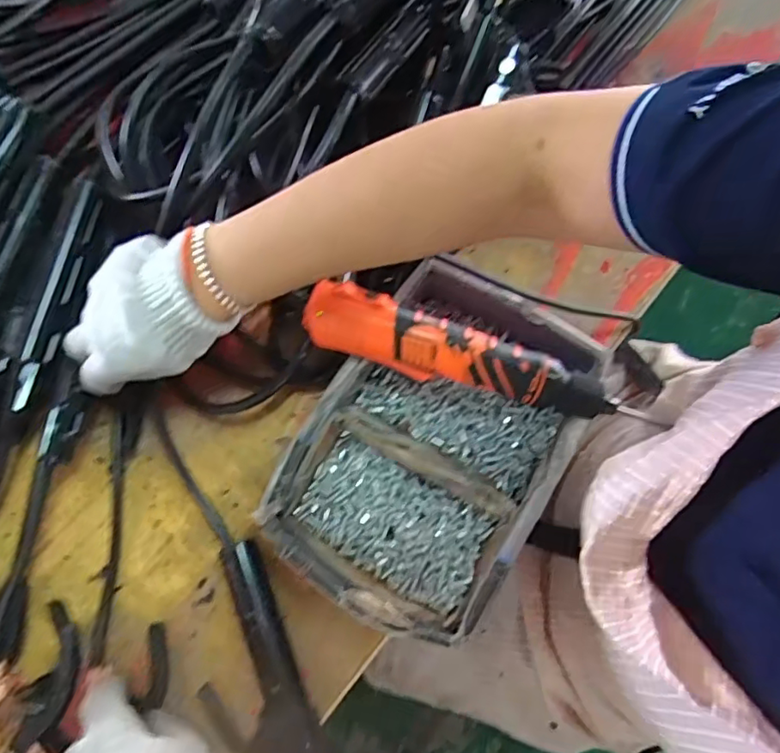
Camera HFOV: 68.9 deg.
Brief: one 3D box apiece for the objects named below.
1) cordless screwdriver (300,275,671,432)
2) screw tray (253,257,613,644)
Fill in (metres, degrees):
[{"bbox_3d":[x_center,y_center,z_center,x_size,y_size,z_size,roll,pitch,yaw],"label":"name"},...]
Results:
[{"bbox_3d":[0.070,-0.011,0.415,0.267,0.049,0.042,15,73,5],"label":"cordless screwdriver"},{"bbox_3d":[0.037,0.050,0.436,0.177,0.059,0.260,34,75,11],"label":"screw tray"}]

